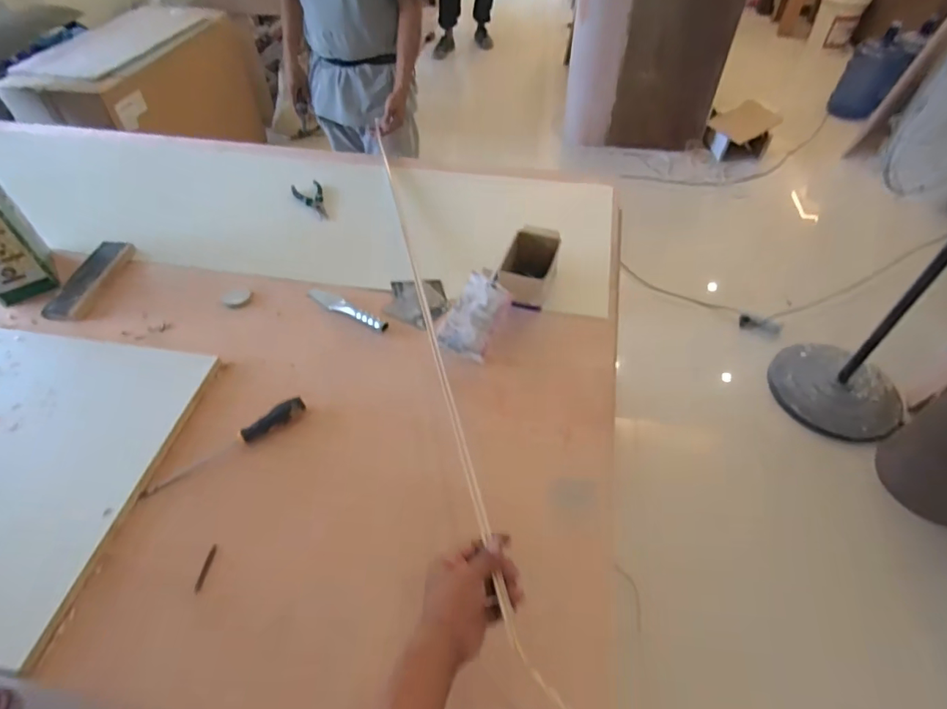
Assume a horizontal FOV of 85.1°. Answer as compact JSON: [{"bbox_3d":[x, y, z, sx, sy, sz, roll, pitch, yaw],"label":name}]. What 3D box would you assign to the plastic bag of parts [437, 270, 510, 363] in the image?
[{"bbox_3d":[-0.002,-0.068,0.898,0.101,0.133,0.026,25,10,23],"label":"plastic bag of parts"}]

